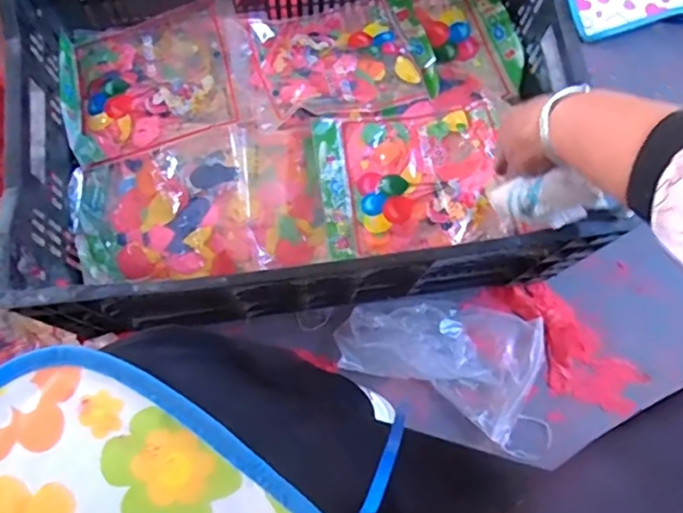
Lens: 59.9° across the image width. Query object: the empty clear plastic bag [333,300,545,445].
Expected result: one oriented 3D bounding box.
[{"bbox_3d":[0.122,0.108,0.732,0.238,0.039,0.150,25,75,5],"label":"empty clear plastic bag"}]

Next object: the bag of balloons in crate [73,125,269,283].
[{"bbox_3d":[-0.200,-0.049,0.673,0.203,0.040,0.163,-11,75,-5],"label":"bag of balloons in crate"}]

